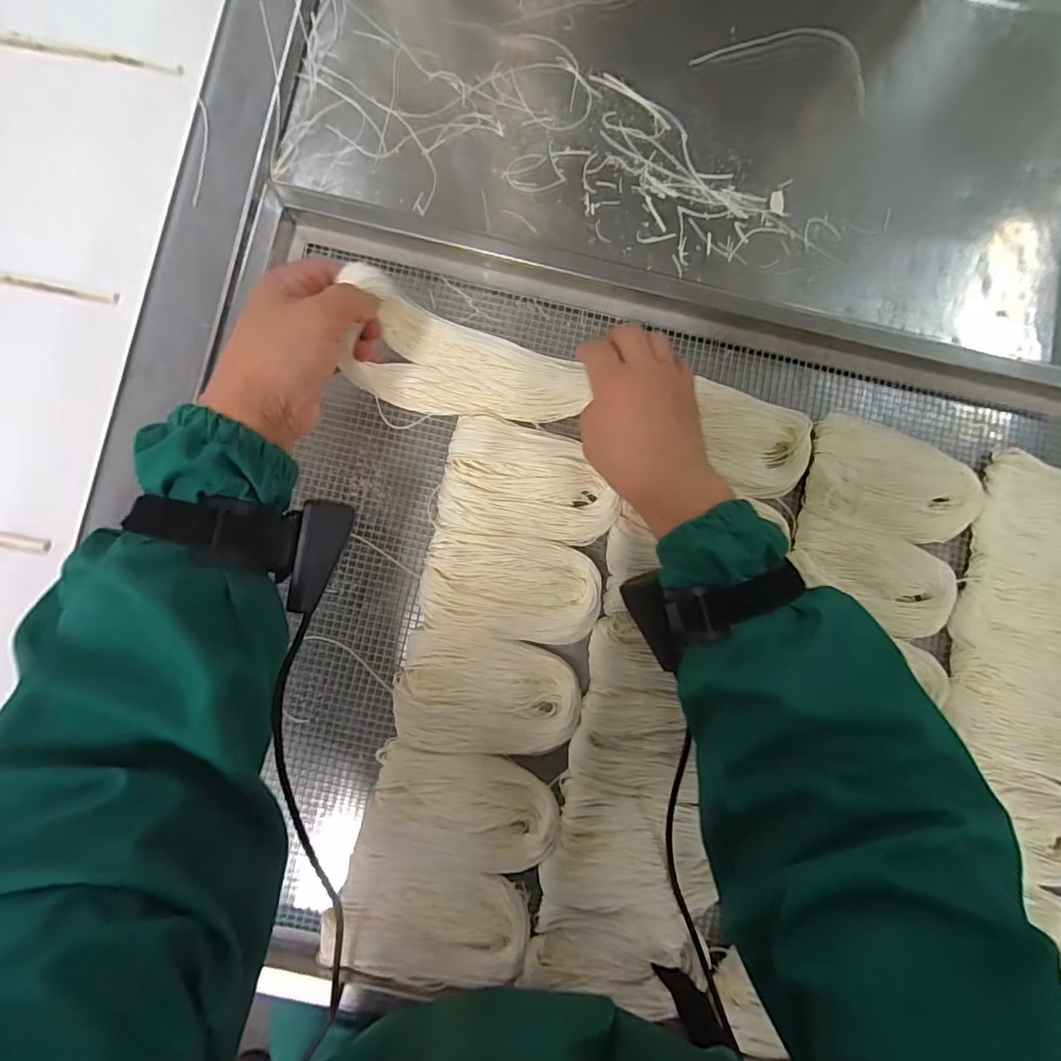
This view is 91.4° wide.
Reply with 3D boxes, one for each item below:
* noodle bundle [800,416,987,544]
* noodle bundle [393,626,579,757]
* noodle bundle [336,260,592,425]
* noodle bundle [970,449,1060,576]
[{"bbox_3d":[0.303,-0.040,0.429,0.143,0.015,0.082,16,83,0],"label":"noodle bundle"},{"bbox_3d":[-0.033,0.131,0.413,0.140,0.018,0.089,7,83,-1],"label":"noodle bundle"},{"bbox_3d":[-0.045,-0.130,0.401,0.182,0.067,0.075,13,83,-11],"label":"noodle bundle"},{"bbox_3d":[0.447,-0.012,0.431,0.141,0.023,0.098,6,83,-1],"label":"noodle bundle"}]

